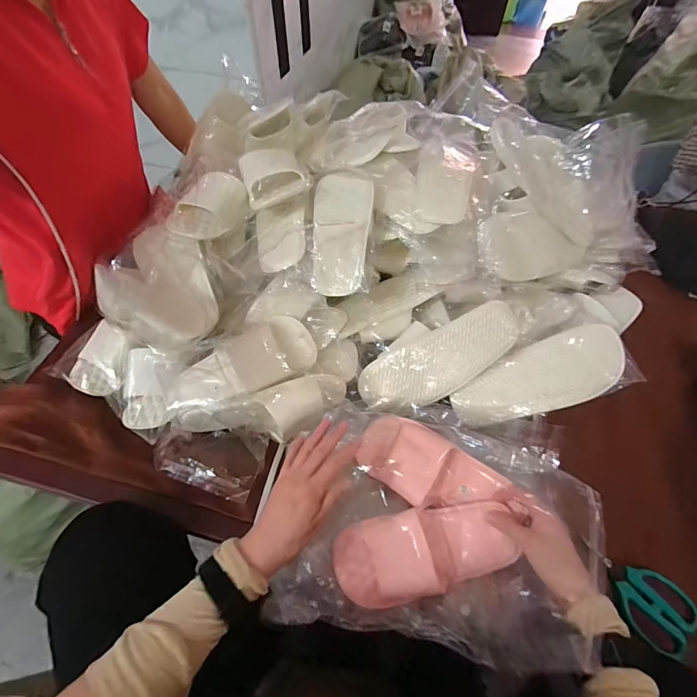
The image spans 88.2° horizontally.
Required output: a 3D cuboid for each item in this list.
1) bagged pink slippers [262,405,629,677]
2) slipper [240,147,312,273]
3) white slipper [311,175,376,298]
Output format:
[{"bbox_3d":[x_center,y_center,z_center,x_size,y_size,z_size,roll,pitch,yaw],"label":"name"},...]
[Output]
[{"bbox_3d":[0.119,0.213,0.442,0.320,0.117,0.266,13,57,8],"label":"bagged pink slippers"},{"bbox_3d":[-0.113,-0.230,0.590,0.108,0.056,0.233,-8,75,-6],"label":"slipper"},{"bbox_3d":[-0.010,-0.184,0.559,0.089,0.037,0.205,3,72,1],"label":"white slipper"}]

